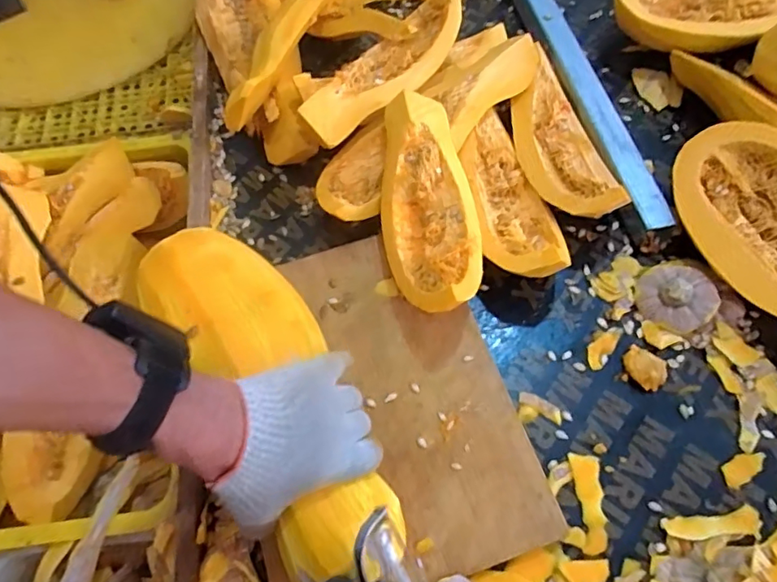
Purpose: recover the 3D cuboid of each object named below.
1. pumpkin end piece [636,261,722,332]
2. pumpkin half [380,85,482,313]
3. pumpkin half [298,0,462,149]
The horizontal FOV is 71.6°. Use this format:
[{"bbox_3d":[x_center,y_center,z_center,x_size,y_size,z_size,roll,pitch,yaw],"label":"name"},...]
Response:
[{"bbox_3d":[0.326,0.006,0.611,0.080,0.029,0.081,0,62,1],"label":"pumpkin end piece"},{"bbox_3d":[0.044,-0.101,0.613,0.105,0.073,0.297,-6,63,-1],"label":"pumpkin half"},{"bbox_3d":[0.001,-0.293,0.712,0.105,0.068,0.292,30,68,16],"label":"pumpkin half"}]

